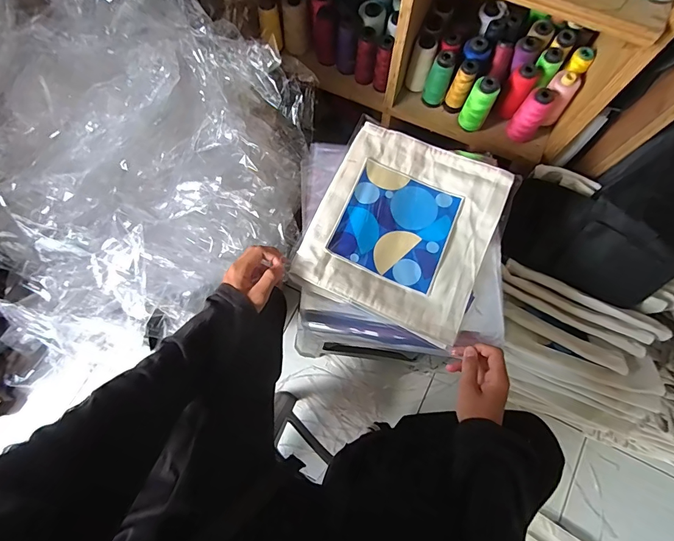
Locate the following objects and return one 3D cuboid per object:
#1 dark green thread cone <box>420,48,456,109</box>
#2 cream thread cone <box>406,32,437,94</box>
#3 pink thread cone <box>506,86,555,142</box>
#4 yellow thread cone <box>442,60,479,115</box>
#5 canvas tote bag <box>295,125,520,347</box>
[{"bbox_3d":[0.198,-0.372,0.768,0.044,0.111,0.041,20,76,5],"label":"dark green thread cone"},{"bbox_3d":[0.165,-0.407,0.765,0.043,0.104,0.047,15,76,4],"label":"cream thread cone"},{"bbox_3d":[0.370,-0.296,0.745,0.053,0.107,0.047,34,78,8],"label":"pink thread cone"},{"bbox_3d":[0.239,-0.355,0.765,0.038,0.108,0.035,0,75,0],"label":"yellow thread cone"},{"bbox_3d":[0.100,-0.068,0.560,0.240,0.028,0.270,23,77,6],"label":"canvas tote bag"}]

